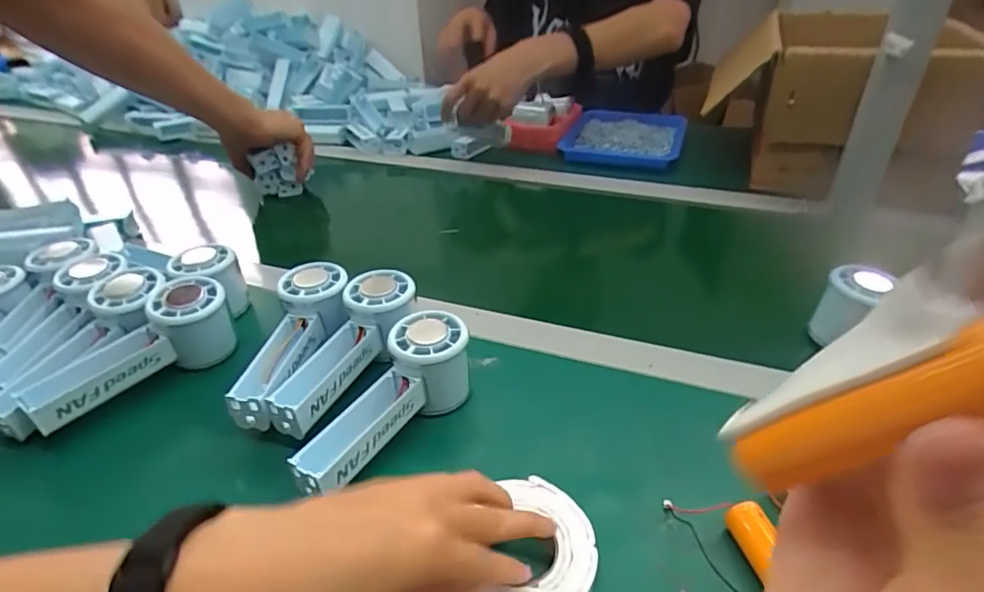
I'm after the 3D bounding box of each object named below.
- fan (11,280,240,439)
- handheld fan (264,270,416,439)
[{"bbox_3d":[-0.279,0.046,0.424,0.046,0.059,0.148,23,41,32],"label":"fan"},{"bbox_3d":[-0.111,0.041,0.421,0.053,0.061,0.146,13,37,21],"label":"handheld fan"}]

